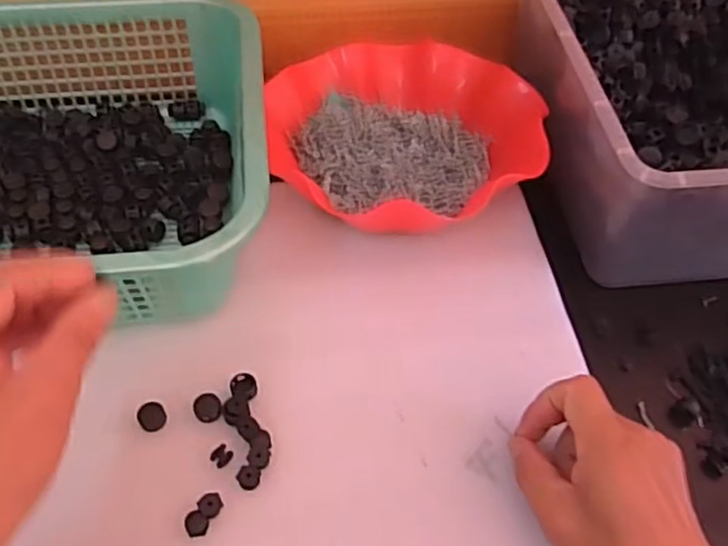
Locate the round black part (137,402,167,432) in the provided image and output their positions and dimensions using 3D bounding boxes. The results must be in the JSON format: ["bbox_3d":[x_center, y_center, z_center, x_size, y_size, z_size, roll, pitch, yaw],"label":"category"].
[{"bbox_3d":[-0.134,0.091,0.440,0.017,0.006,0.018,1,54,-2],"label":"round black part"}]

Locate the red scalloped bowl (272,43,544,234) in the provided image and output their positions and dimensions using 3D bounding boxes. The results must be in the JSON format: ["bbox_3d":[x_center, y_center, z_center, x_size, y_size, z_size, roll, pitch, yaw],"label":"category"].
[{"bbox_3d":[0.031,-0.117,0.553,0.204,0.056,0.216,1,54,-2],"label":"red scalloped bowl"}]

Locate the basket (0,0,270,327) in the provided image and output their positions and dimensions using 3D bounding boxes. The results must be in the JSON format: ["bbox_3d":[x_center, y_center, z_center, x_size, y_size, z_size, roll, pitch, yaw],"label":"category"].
[{"bbox_3d":[-0.266,-0.084,0.502,0.383,0.100,0.299,-4,54,-6],"label":"basket"}]

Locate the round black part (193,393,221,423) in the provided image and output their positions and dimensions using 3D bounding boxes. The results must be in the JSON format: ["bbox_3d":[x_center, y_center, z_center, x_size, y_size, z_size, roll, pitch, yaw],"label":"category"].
[{"bbox_3d":[-0.100,0.086,0.445,0.017,0.005,0.017,1,54,-2],"label":"round black part"}]

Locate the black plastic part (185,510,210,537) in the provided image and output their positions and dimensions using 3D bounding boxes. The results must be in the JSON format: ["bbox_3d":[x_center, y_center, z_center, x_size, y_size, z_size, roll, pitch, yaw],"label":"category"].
[{"bbox_3d":[-0.096,0.144,0.400,0.013,0.005,0.013,-1,52,-6],"label":"black plastic part"}]

